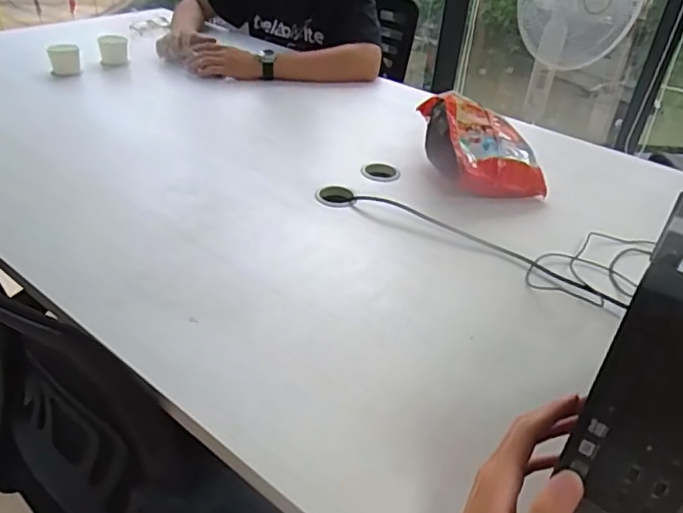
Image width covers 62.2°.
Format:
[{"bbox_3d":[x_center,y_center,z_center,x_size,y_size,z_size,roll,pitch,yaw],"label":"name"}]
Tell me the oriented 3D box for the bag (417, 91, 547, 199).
[{"bbox_3d":[0.240,-0.199,0.990,0.175,0.125,0.225,-5,36,-13],"label":"bag"}]

